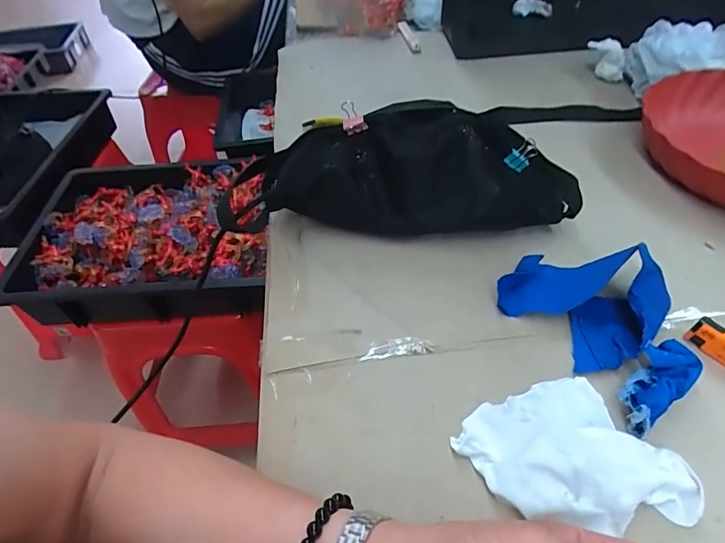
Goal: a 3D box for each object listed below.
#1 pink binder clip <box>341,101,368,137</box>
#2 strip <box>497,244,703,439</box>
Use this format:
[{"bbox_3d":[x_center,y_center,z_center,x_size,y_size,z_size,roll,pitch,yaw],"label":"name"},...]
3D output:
[{"bbox_3d":[-0.007,-0.131,0.382,0.021,0.025,0.022,-6,49,1],"label":"pink binder clip"},{"bbox_3d":[0.180,0.025,0.329,0.106,0.052,0.149,-26,52,-16],"label":"strip"}]

